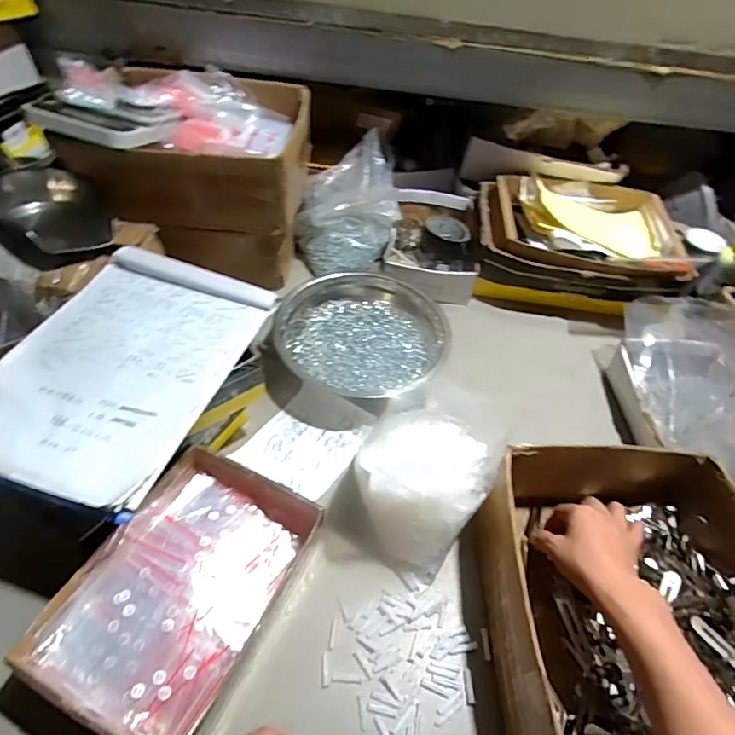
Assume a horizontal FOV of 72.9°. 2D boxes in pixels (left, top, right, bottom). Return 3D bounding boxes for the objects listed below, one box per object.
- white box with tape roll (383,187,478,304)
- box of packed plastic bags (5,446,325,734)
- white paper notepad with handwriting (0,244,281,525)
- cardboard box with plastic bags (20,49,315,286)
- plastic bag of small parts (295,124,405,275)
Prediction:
[{"bbox_3d":[0.116,-0.230,0.915,0.160,0.054,0.278,7,49,0],"label":"white box with tape roll"},{"bbox_3d":[-0.180,0.221,0.502,0.171,0.071,0.244,25,51,15],"label":"box of packed plastic bags"},{"bbox_3d":[-0.257,-0.011,0.530,0.217,0.011,0.310,17,50,8],"label":"white paper notepad with handwriting"},{"bbox_3d":[-0.274,-0.328,0.815,0.335,0.256,0.267,5,49,-2],"label":"cardboard box with plastic bags"},{"bbox_3d":[-0.035,-0.291,0.887,0.180,0.148,0.207,0,49,-6],"label":"plastic bag of small parts"}]

